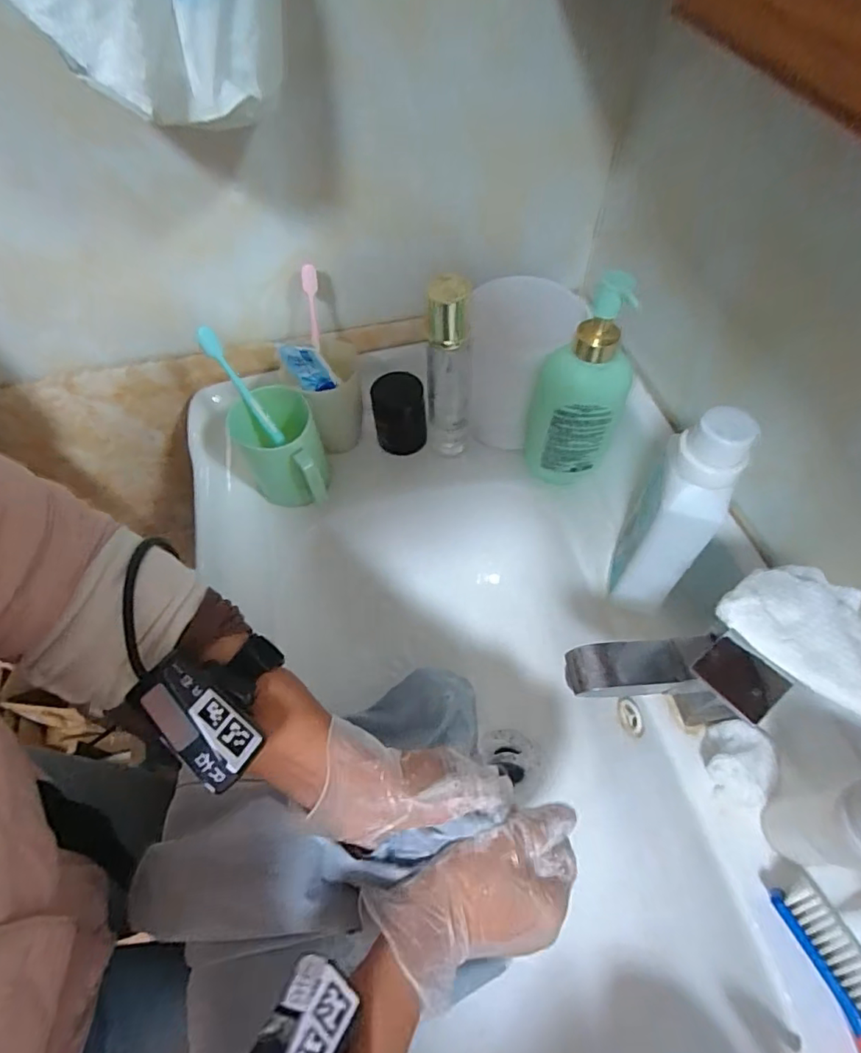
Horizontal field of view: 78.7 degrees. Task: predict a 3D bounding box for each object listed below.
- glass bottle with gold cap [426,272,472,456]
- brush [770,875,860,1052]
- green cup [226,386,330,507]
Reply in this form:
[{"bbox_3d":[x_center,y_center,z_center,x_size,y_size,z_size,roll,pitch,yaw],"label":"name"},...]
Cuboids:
[{"bbox_3d":[0.017,-0.142,0.502,0.042,0.190,0.034,2,57,3],"label":"glass bottle with gold cap"},{"bbox_3d":[0.259,0.296,0.311,0.031,0.032,0.143,-15,58,-8],"label":"brush"},{"bbox_3d":[-0.145,-0.068,0.524,0.075,0.095,0.099,-21,59,-12],"label":"green cup"}]

